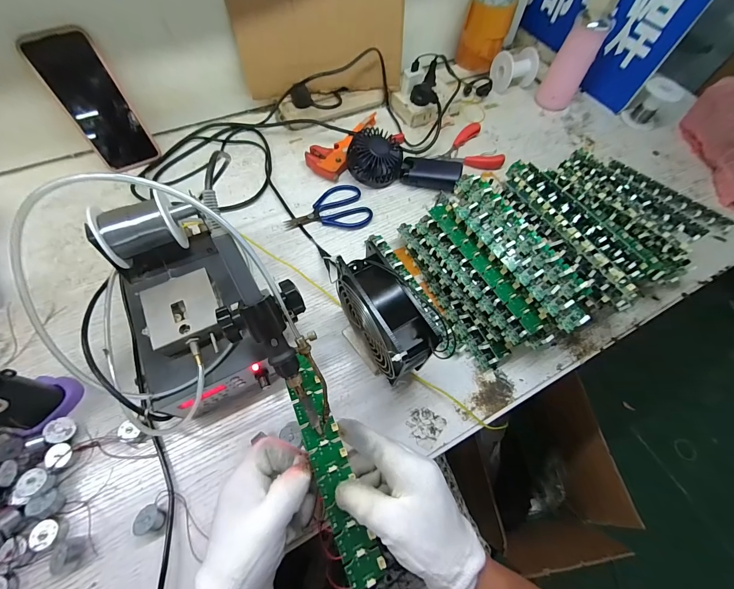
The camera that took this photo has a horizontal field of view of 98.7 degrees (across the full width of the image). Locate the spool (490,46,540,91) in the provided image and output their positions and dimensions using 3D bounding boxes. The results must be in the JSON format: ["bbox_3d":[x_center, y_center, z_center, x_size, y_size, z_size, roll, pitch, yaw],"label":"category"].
[{"bbox_3d":[0.289,-0.445,0.630,0.084,0.063,0.063,-26,66,-15],"label":"spool"}]

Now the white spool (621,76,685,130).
[{"bbox_3d":[0.533,-0.359,0.592,0.060,0.073,0.056,29,66,10],"label":"white spool"}]

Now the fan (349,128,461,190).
[{"bbox_3d":[0.059,-0.213,0.502,0.179,0.057,0.085,6,62,1],"label":"fan"}]

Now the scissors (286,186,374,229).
[{"bbox_3d":[-0.059,-0.135,0.485,0.128,0.011,0.075,-2,63,-3],"label":"scissors"}]

